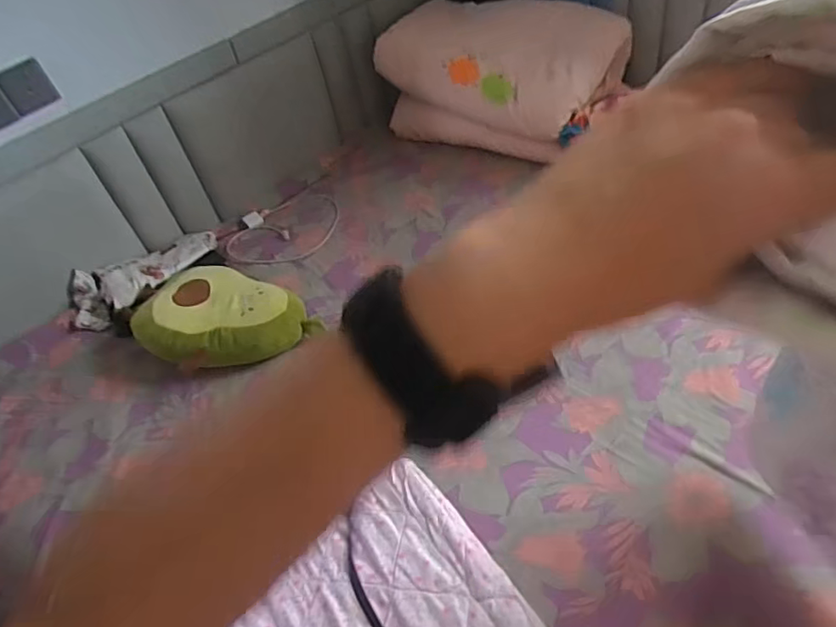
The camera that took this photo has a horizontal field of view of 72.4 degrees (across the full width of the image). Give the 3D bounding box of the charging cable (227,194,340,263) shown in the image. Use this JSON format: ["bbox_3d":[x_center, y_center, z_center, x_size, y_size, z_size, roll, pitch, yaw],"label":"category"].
[{"bbox_3d":[-0.325,-0.218,1.447,0.264,0.027,0.302,19,51,29],"label":"charging cable"}]

